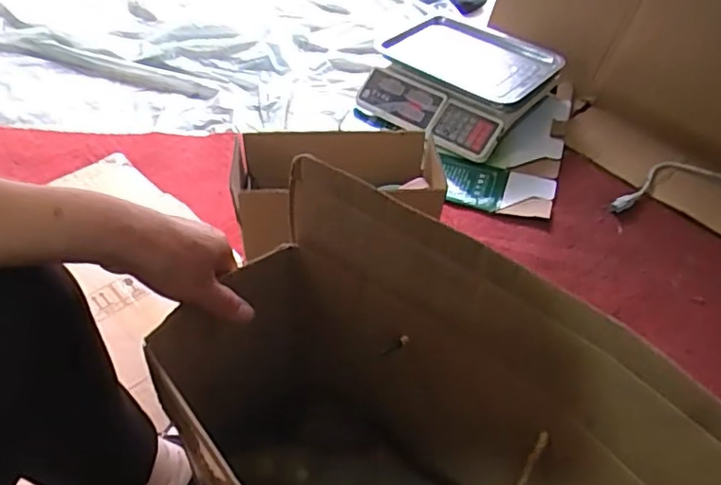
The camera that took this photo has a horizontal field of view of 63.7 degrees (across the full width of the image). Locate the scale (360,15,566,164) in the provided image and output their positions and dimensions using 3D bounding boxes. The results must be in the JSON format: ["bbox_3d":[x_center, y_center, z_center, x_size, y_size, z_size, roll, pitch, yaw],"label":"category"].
[{"bbox_3d":[0.214,-0.359,1.273,0.365,0.111,0.357,35,53,28],"label":"scale"}]

